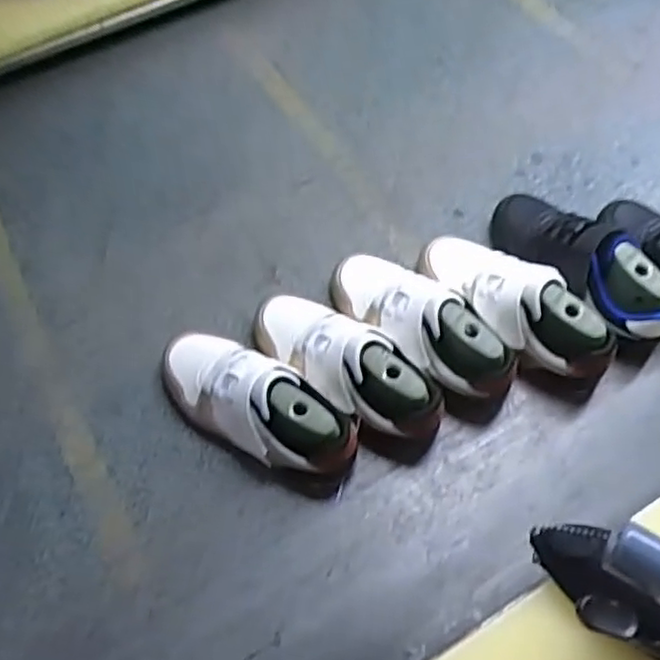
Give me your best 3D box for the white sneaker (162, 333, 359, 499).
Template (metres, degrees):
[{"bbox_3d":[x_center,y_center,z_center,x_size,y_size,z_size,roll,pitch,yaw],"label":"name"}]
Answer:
[{"bbox_3d":[-0.066,0.057,0.541,0.187,0.078,0.071,30,67,17],"label":"white sneaker"}]

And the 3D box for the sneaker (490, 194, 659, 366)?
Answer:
[{"bbox_3d":[0.215,-0.061,0.583,0.072,0.079,0.190,-30,64,-12],"label":"sneaker"}]

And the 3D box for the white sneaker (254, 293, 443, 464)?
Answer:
[{"bbox_3d":[0.009,0.023,0.549,0.078,0.077,0.186,-40,67,-17],"label":"white sneaker"}]

